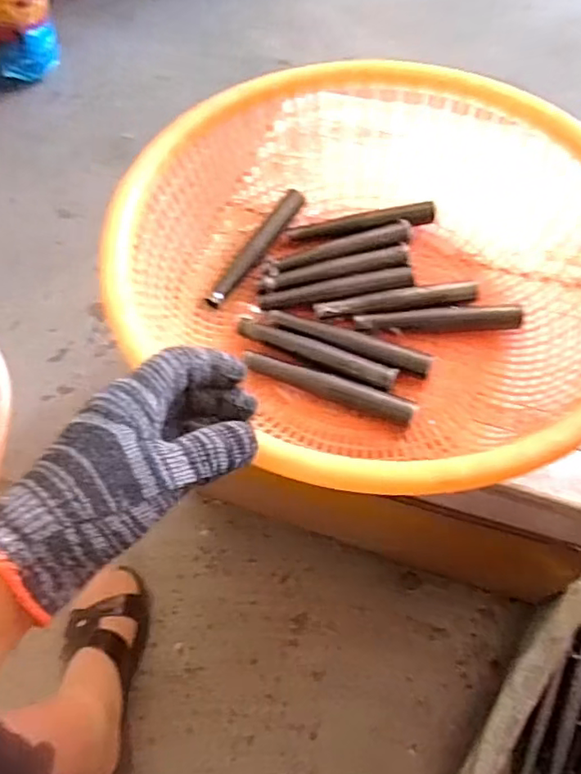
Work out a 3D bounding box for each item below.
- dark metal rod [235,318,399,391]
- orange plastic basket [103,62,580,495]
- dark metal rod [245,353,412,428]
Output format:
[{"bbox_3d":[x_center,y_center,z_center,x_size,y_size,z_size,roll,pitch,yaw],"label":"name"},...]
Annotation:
[{"bbox_3d":[0.022,-0.031,0.501,0.143,0.013,0.020,22,64,14],"label":"dark metal rod"},{"bbox_3d":[0.075,-0.094,0.485,0.400,0.133,0.381,-1,62,1],"label":"orange plastic basket"},{"bbox_3d":[0.031,-0.002,0.490,0.151,0.019,0.017,20,63,13],"label":"dark metal rod"}]

